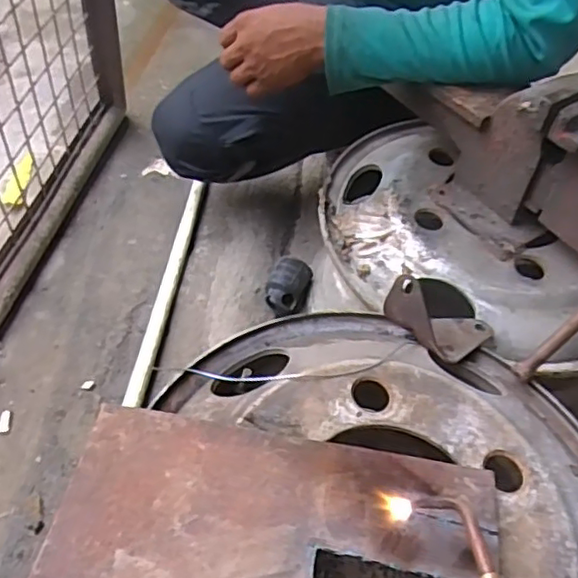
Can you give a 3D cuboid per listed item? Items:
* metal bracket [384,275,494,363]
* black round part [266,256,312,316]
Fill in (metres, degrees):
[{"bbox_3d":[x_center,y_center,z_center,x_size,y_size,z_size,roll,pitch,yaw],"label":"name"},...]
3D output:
[{"bbox_3d":[0.151,0.039,0.607,0.120,0.043,0.064,25,44,-22],"label":"metal bracket"},{"bbox_3d":[-0.002,-0.002,0.864,0.054,0.038,0.085,17,49,9],"label":"black round part"}]

